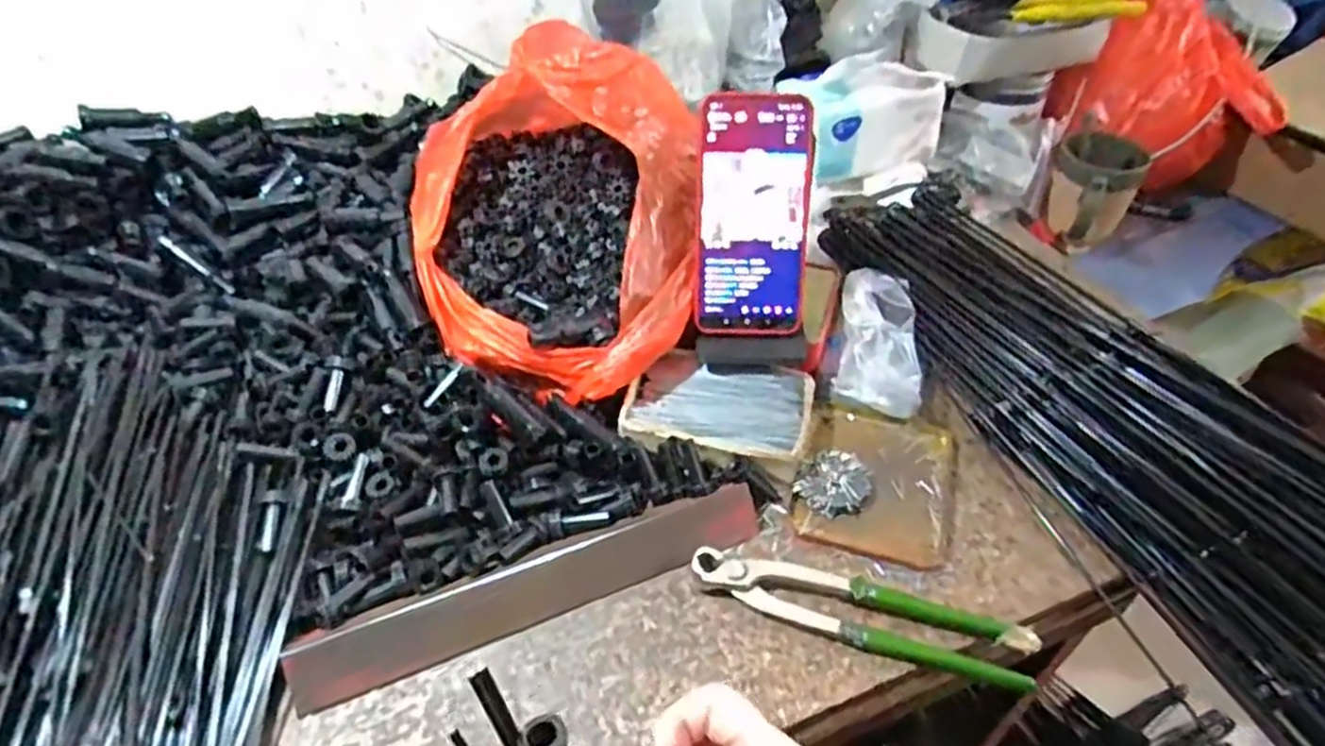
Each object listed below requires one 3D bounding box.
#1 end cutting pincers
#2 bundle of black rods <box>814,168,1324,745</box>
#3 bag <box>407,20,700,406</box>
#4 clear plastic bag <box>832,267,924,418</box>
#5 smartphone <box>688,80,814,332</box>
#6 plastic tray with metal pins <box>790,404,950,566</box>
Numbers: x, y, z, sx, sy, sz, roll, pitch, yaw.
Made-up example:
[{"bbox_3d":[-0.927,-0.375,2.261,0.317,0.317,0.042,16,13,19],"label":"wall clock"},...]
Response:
[{"bbox_3d":[0.116,0.138,0.437,0.195,0.019,0.043,13,46,16],"label":"end cutting pincers"},{"bbox_3d":[0.323,0.023,0.525,0.179,0.086,0.575,-17,46,-14],"label":"bundle of black rods"},{"bbox_3d":[-0.077,-0.122,0.555,0.203,0.164,0.261,-1,44,3],"label":"bag"},{"bbox_3d":[0.162,-0.026,0.562,0.060,0.025,0.117,2,63,5],"label":"clear plastic bag"},{"bbox_3d":[0.063,-0.110,0.515,0.083,0.162,0.011,0,13,2],"label":"smartphone"},{"bbox_3d":[0.148,0.072,0.513,0.100,0.015,0.121,11,46,15],"label":"plastic tray with metal pins"}]

